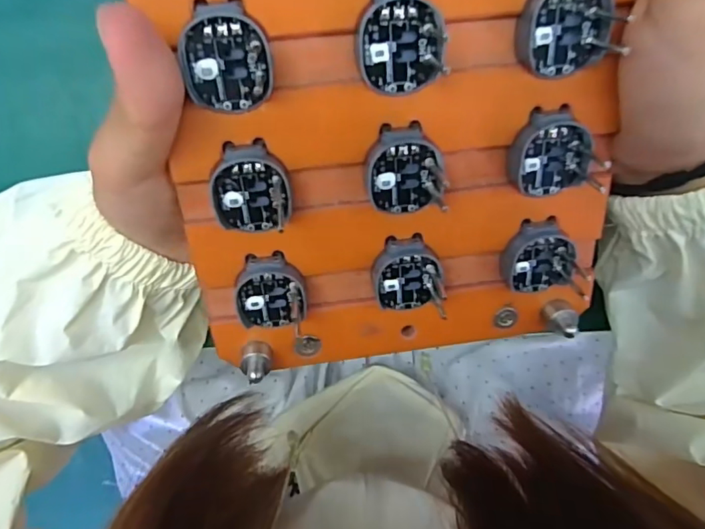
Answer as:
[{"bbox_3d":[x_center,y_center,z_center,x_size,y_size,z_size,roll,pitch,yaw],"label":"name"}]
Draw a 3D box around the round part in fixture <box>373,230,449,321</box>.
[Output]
[{"bbox_3d":[0.021,0.005,0.195,0.026,0.009,0.033,-9,119,-4],"label":"round part in fixture"}]

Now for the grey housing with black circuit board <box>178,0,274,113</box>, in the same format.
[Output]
[{"bbox_3d":[-0.036,-0.060,0.151,0.024,0.008,0.029,-12,120,-3],"label":"grey housing with black circuit board"}]

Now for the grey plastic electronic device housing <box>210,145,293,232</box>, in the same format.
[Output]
[{"bbox_3d":[-0.033,-0.025,0.172,0.024,0.011,0.029,-8,120,-6],"label":"grey plastic electronic device housing"}]

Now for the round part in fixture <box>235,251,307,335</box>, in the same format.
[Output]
[{"bbox_3d":[-0.030,0.010,0.192,0.025,0.008,0.031,-8,120,-10],"label":"round part in fixture"}]

